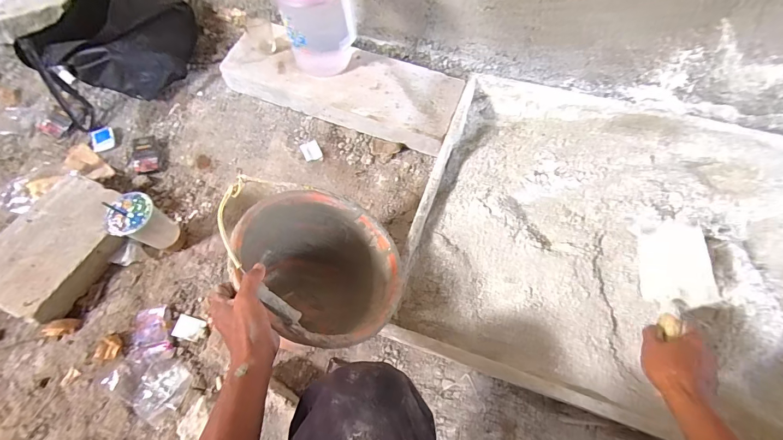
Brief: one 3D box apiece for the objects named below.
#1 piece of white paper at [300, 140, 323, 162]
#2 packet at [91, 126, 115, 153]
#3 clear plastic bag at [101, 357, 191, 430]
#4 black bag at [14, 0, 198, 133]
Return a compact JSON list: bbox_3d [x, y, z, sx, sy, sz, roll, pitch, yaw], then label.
[{"bbox_3d":[-0.204,-0.175,0.920,0.046,0.006,0.056,-28,67,-10],"label":"piece of white paper"},{"bbox_3d":[-0.745,-0.209,0.929,0.052,0.017,0.069,-27,67,-10],"label":"packet"},{"bbox_3d":[-0.472,0.316,0.704,0.149,0.014,0.101,28,70,14],"label":"clear plastic bag"},{"bbox_3d":[-0.707,-0.454,0.936,0.274,0.200,0.401,6,66,5],"label":"black bag"}]

